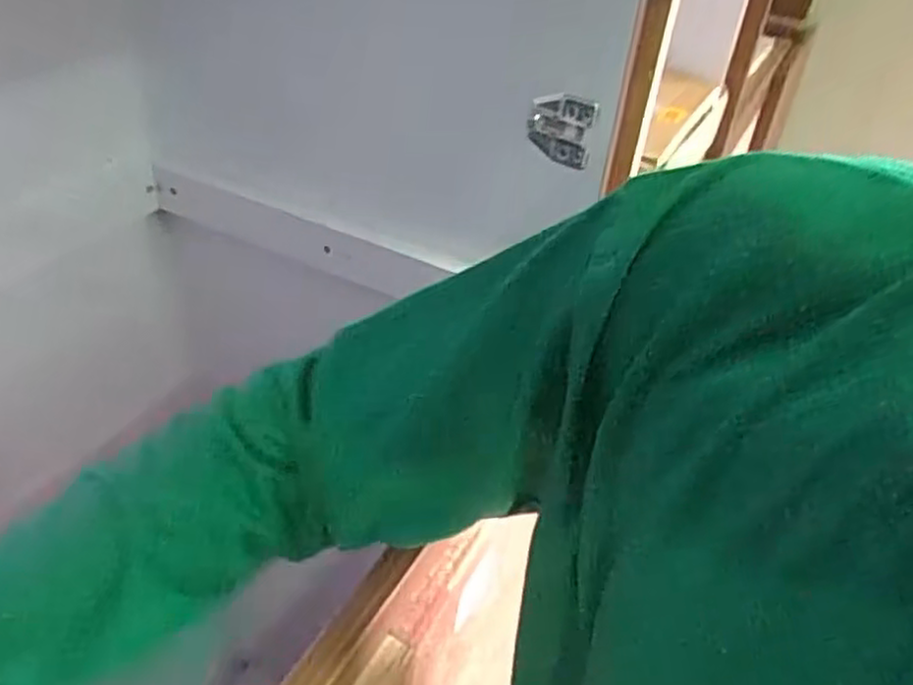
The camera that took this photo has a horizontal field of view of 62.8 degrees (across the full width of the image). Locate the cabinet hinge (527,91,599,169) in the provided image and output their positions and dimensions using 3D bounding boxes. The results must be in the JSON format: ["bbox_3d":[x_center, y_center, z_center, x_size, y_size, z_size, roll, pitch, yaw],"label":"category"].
[{"bbox_3d":[0.077,-0.158,0.556,0.048,0.058,0.020,14,39,11],"label":"cabinet hinge"}]

